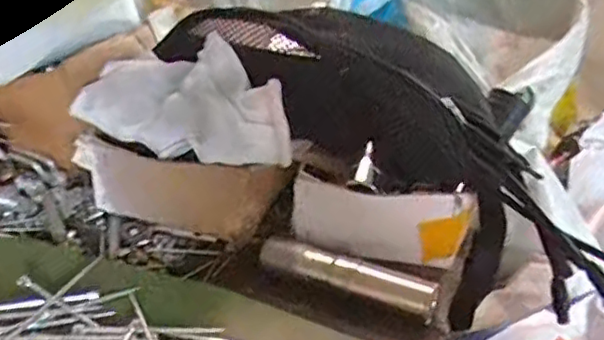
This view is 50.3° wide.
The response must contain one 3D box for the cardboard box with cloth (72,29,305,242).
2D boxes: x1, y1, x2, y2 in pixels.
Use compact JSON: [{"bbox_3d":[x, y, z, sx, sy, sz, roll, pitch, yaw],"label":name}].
[{"bbox_3d":[-0.088,-0.022,0.491,0.169,0.107,0.091,9,32,7],"label":"cardboard box with cloth"}]

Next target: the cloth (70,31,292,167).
[{"bbox_3d":[-0.080,-0.054,0.471,0.156,0.021,0.094,12,62,13],"label":"cloth"}]

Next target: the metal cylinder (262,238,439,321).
[{"bbox_3d":[0.031,0.072,0.440,0.121,0.022,0.025,17,34,19],"label":"metal cylinder"}]

